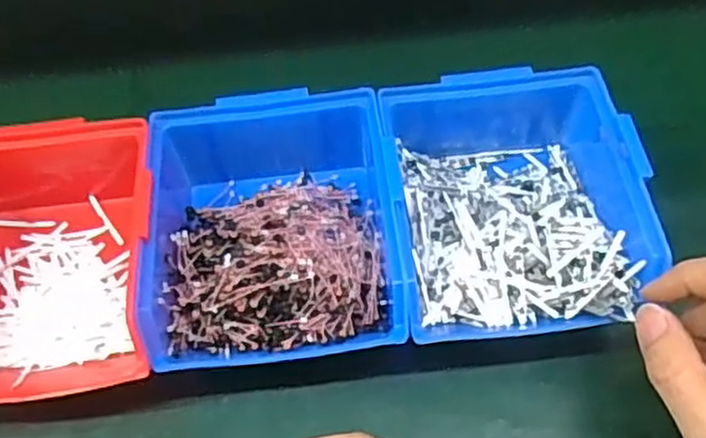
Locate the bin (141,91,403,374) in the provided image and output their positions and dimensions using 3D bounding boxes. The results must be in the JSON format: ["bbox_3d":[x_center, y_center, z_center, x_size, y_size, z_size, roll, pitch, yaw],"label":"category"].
[{"bbox_3d":[-0.038,0.005,0.374,0.121,0.070,0.145,-7,59,0],"label":"bin"}]

